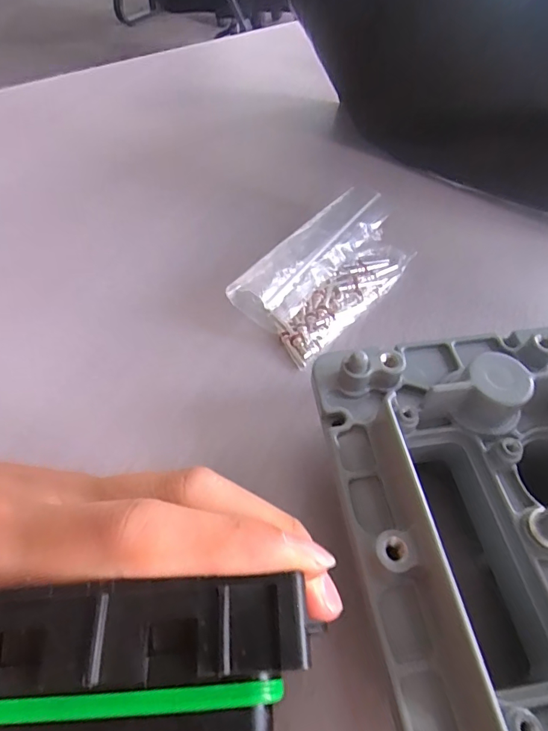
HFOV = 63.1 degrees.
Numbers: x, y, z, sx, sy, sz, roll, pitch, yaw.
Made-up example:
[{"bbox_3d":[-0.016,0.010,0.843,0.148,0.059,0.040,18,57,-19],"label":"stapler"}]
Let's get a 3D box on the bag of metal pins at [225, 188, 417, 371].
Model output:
[{"bbox_3d":[0.031,-0.053,0.244,0.051,0.027,0.105,35,60,21],"label":"bag of metal pins"}]

